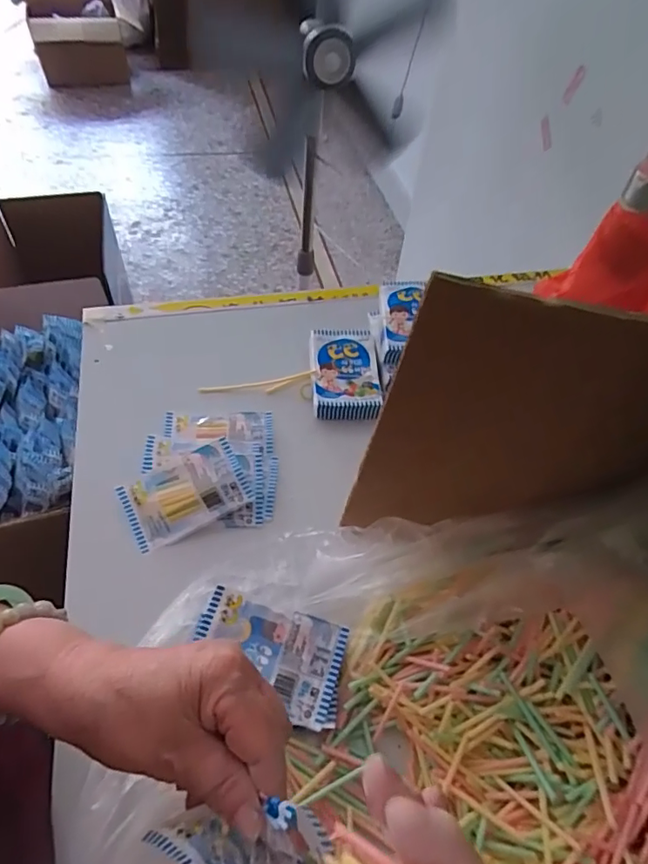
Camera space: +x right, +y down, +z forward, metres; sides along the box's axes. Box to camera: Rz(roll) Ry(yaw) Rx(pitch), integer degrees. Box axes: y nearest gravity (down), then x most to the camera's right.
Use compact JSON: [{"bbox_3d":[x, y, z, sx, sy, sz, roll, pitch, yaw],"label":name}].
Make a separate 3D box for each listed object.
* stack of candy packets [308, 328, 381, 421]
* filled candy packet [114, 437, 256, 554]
[{"bbox_3d":[0.021,-0.060,0.555,0.070,0.034,0.105,0,52,-4],"label":"stack of candy packets"},{"bbox_3d":[-0.121,0.054,0.449,0.104,0.010,0.062,-27,75,-7],"label":"filled candy packet"}]

